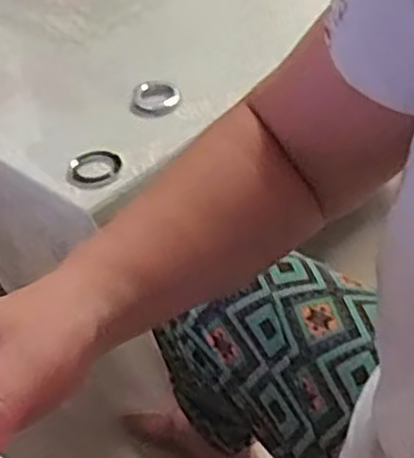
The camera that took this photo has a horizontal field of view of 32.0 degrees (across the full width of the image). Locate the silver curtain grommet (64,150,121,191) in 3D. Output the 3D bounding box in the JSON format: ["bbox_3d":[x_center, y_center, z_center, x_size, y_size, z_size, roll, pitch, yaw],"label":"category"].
[{"bbox_3d":[-0.132,-0.069,0.839,0.065,0.009,0.063,-3,42,3],"label":"silver curtain grommet"}]

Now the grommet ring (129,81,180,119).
[{"bbox_3d":[-0.069,-0.169,0.933,0.064,0.011,0.066,-3,42,3],"label":"grommet ring"}]

